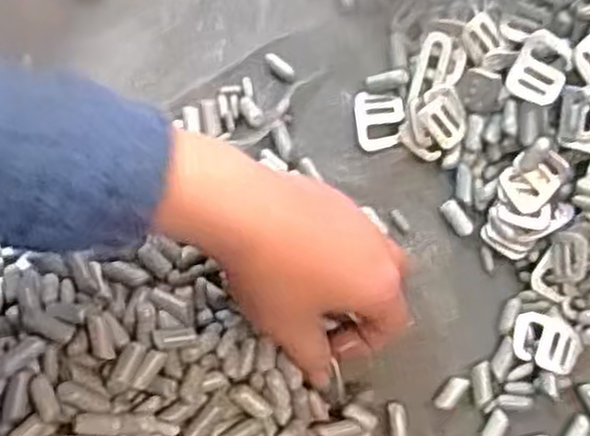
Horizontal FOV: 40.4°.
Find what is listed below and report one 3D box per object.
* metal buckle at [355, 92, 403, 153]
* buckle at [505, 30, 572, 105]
[{"bbox_3d":[0.045,-0.052,0.431,0.025,0.004,0.031,3,82,1],"label":"metal buckle"},{"bbox_3d":[0.123,-0.075,0.399,0.027,0.005,0.034,31,103,15],"label":"buckle"}]

